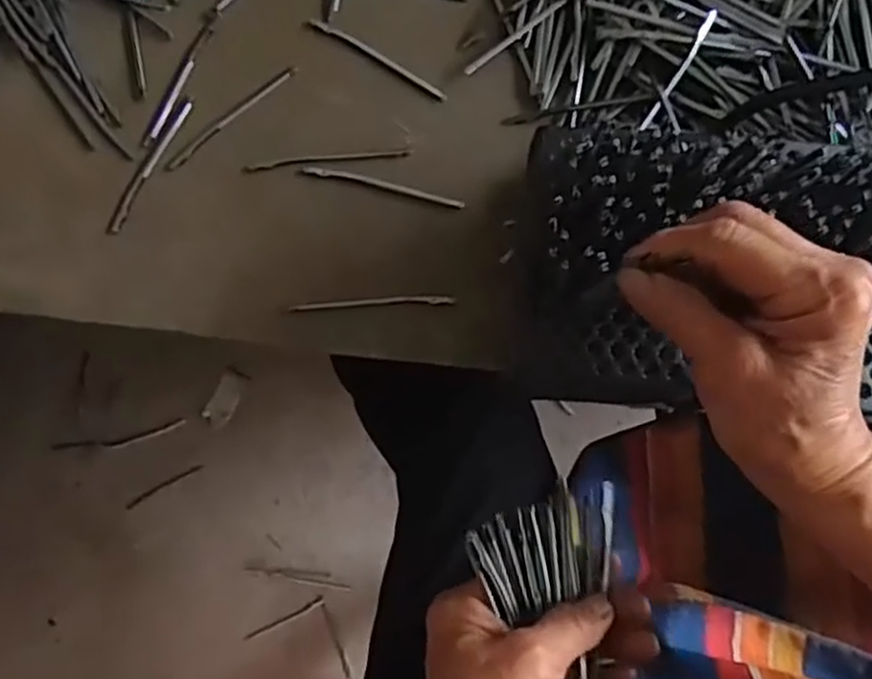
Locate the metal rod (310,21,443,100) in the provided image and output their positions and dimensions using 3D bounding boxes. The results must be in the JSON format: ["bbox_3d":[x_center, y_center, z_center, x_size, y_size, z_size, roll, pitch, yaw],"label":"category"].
[{"bbox_3d":[-0.039,-0.189,0.504,0.106,0.004,0.007,32,83,4],"label":"metal rod"}]

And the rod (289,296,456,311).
[{"bbox_3d":[-0.040,-0.024,0.479,0.103,0.006,0.007,-3,82,0],"label":"rod"}]

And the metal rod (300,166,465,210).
[{"bbox_3d":[-0.034,-0.100,0.488,0.106,0.004,0.008,14,82,2],"label":"metal rod"}]

